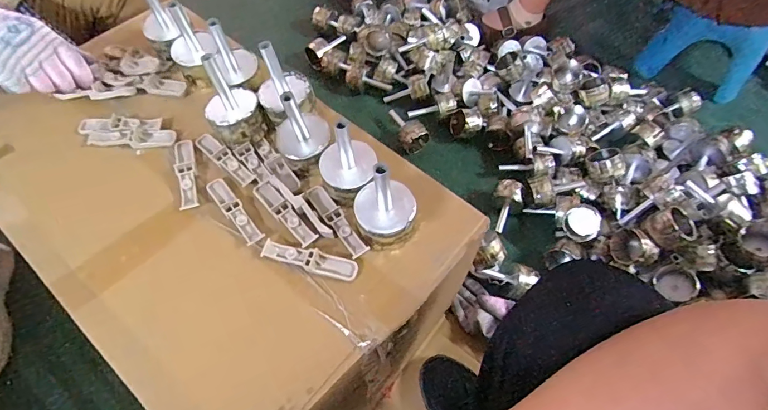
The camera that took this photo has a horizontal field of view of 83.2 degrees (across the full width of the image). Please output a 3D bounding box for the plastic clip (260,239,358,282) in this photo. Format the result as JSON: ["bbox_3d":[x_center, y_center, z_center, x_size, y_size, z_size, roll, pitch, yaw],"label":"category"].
[{"bbox_3d":[-0.076,0.056,0.440,0.099,0.008,0.021,13,61,7],"label":"plastic clip"}]

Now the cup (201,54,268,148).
[{"bbox_3d":[-0.171,-0.116,0.482,0.059,0.096,0.054,0,60,0],"label":"cup"}]

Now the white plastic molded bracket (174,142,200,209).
[{"bbox_3d":[-0.229,-0.037,0.498,0.021,0.009,0.095,-14,61,-8],"label":"white plastic molded bracket"}]

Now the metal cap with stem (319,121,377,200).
[{"bbox_3d":[-0.037,-0.049,0.437,0.057,0.081,0.051,-10,60,-6],"label":"metal cap with stem"}]

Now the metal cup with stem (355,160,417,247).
[{"bbox_3d":[0.002,-0.004,0.418,0.060,0.092,0.057,0,60,0],"label":"metal cup with stem"}]

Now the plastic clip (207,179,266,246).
[{"bbox_3d":[-0.163,0.005,0.471,0.020,0.008,0.100,-36,66,-19],"label":"plastic clip"}]

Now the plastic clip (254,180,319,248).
[{"bbox_3d":[-0.107,0.008,0.469,0.021,0.011,0.096,-37,66,-20],"label":"plastic clip"}]

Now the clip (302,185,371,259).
[{"bbox_3d":[-0.053,0.015,0.464,0.023,0.011,0.101,-33,65,-18],"label":"clip"}]

